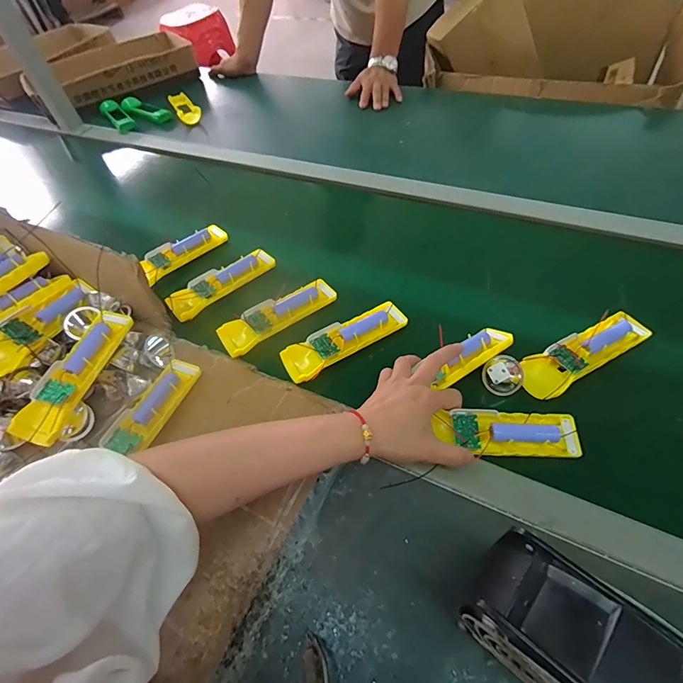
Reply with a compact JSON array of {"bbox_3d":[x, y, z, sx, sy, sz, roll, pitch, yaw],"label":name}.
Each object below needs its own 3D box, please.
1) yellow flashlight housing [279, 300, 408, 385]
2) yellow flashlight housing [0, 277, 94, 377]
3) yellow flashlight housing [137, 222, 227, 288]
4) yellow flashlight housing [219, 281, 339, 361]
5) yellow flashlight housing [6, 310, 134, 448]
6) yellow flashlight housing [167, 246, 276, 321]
[{"bbox_3d":[0.004,-0.004,0.509,0.160,0.020,0.052,-28,56,-17],"label":"yellow flashlight housing"},{"bbox_3d":[-0.351,-0.026,0.471,0.047,0.017,0.157,41,41,-18],"label":"yellow flashlight housing"},{"bbox_3d":[-0.255,-0.147,0.647,0.046,0.023,0.144,35,62,26],"label":"yellow flashlight housing"},{"bbox_3d":[-0.084,-0.039,0.545,0.165,0.020,0.051,-33,57,-20],"label":"yellow flashlight housing"},{"bbox_3d":[-0.288,0.032,0.440,0.040,0.026,0.157,9,55,15],"label":"yellow flashlight housing"},{"bbox_3d":[-0.174,-0.088,0.591,0.163,0.018,0.049,-34,58,-21],"label":"yellow flashlight housing"}]

